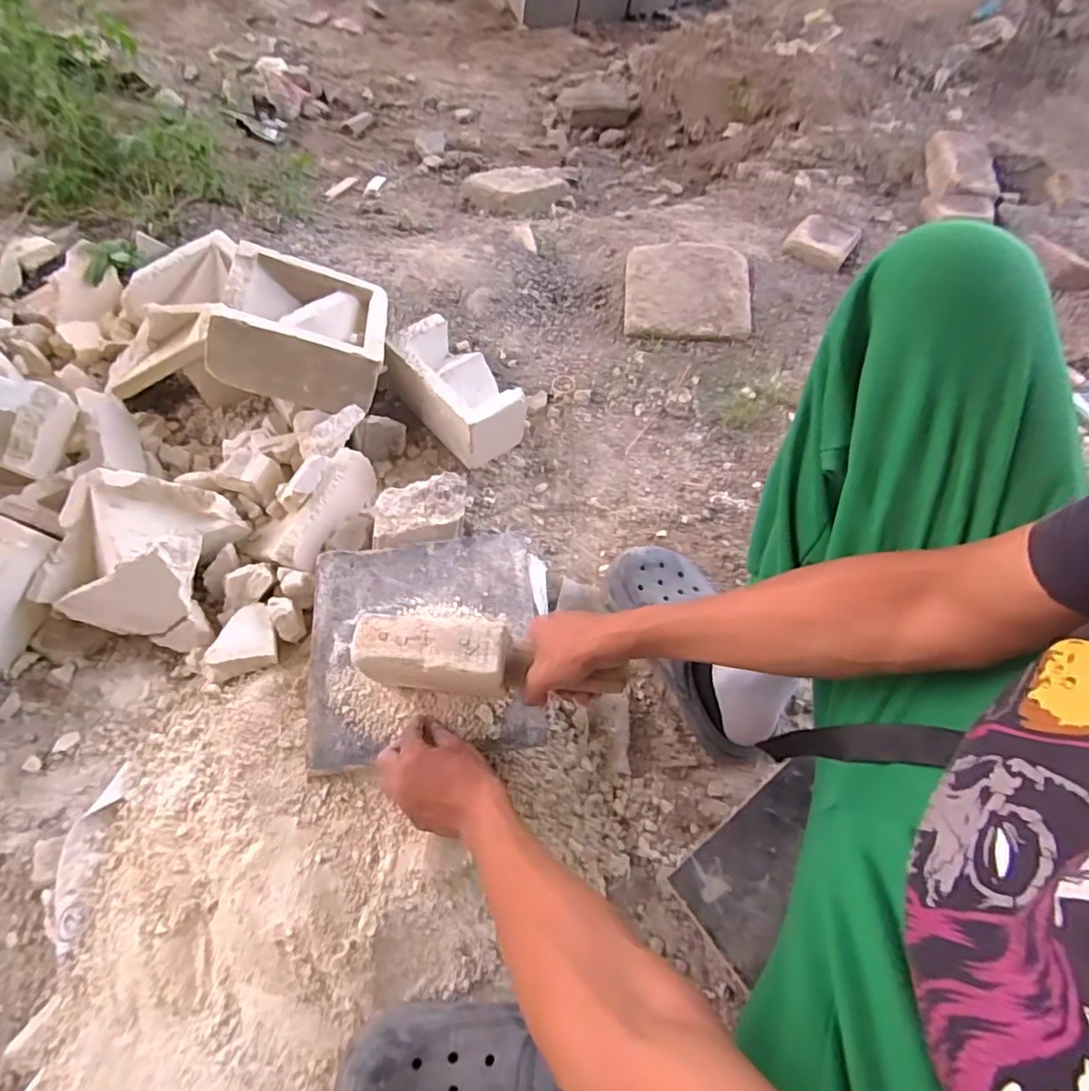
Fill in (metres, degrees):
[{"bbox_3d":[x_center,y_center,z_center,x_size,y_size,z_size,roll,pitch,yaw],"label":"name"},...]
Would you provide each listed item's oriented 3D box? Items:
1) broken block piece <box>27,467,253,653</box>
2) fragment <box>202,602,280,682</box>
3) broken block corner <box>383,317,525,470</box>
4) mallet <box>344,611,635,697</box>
[{"bbox_3d":[-0.468,0.013,0.682,0.183,0.097,0.165,11,62,1],"label":"broken block piece"},{"bbox_3d":[-0.343,0.107,0.656,0.078,0.024,0.069,-22,67,-15],"label":"fragment"},{"bbox_3d":[-0.128,-0.225,0.845,0.101,0.097,0.196,-38,72,-21],"label":"broken block corner"},{"bbox_3d":[-0.054,0.109,0.539,0.241,0.055,0.061,8,61,-2],"label":"mallet"}]

